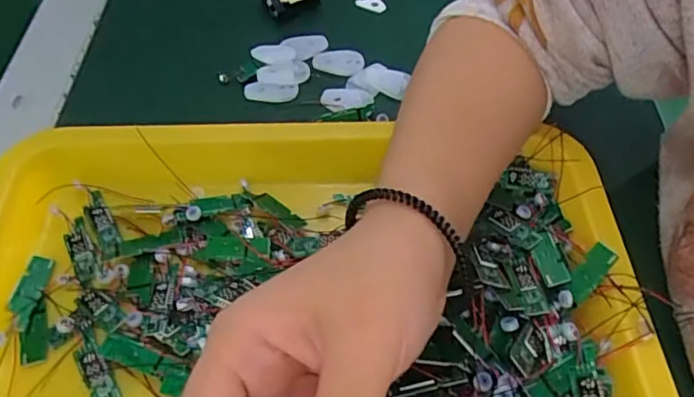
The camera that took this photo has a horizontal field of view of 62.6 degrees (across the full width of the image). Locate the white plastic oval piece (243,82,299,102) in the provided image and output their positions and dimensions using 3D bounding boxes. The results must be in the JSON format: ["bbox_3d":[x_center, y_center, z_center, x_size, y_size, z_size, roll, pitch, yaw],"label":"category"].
[{"bbox_3d":[-0.052,-0.072,0.387,0.036,0.006,0.014,7,55,6],"label":"white plastic oval piece"}]

